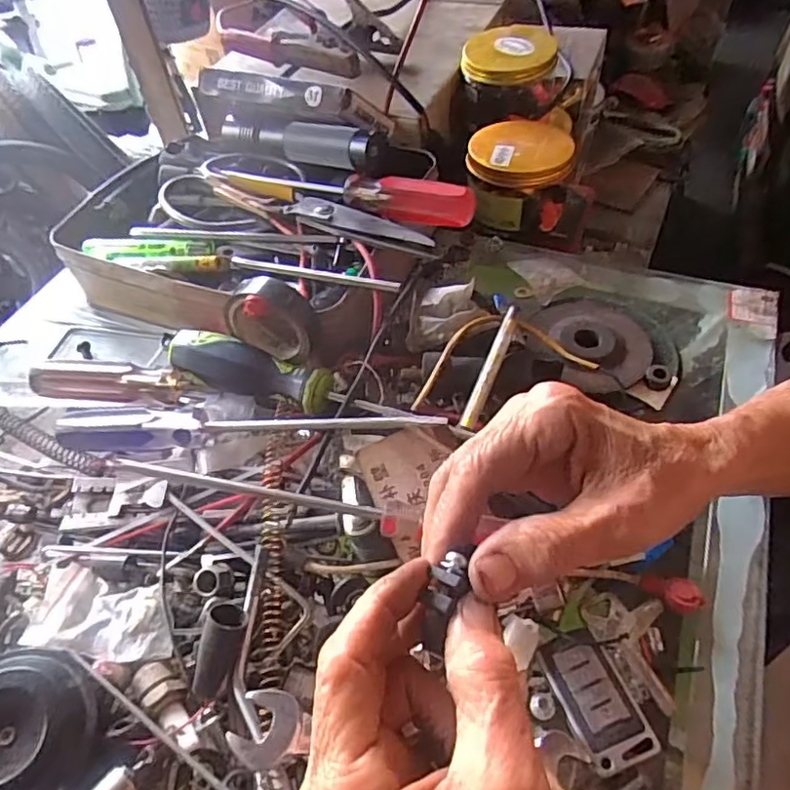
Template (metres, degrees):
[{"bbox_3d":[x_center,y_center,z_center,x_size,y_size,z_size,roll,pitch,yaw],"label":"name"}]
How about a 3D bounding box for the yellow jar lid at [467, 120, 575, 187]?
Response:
[{"bbox_3d":[0.101,-0.198,0.473,0.080,0.018,0.083,11,54,12],"label":"yellow jar lid"}]

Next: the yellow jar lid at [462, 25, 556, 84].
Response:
[{"bbox_3d":[0.099,-0.309,0.527,0.079,0.018,0.087,-2,52,2],"label":"yellow jar lid"}]

